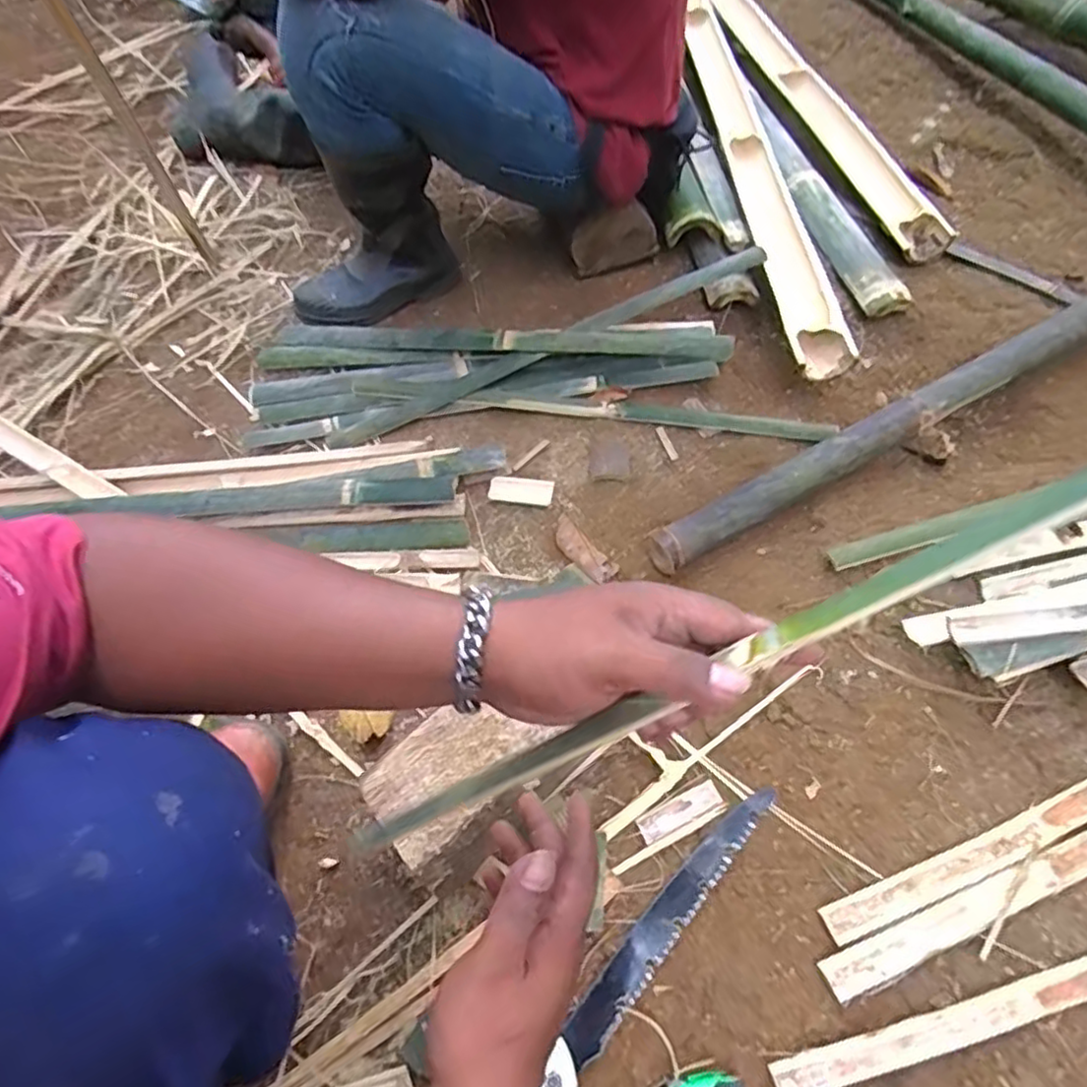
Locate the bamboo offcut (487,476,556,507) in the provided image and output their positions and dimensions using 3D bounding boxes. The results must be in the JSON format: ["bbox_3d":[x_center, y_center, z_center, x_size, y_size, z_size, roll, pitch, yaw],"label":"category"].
[{"bbox_3d":[-0.028,-0.067,0.855,0.080,0.009,0.037,9,58,4],"label":"bamboo offcut"}]

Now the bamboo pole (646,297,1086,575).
[{"bbox_3d":[0.581,-0.225,0.881,1.065,0.040,0.061,-27,63,-17],"label":"bamboo pole"}]

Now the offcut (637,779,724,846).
[{"bbox_3d":[0.129,0.253,0.634,0.082,0.005,0.025,-22,62,-15],"label":"offcut"}]

